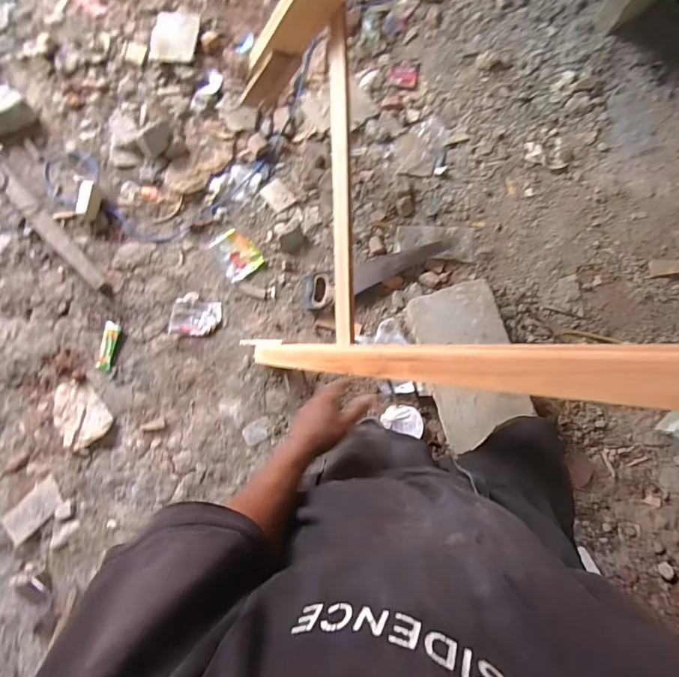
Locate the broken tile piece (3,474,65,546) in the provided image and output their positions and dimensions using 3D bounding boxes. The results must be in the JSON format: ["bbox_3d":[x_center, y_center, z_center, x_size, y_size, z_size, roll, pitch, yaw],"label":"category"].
[{"bbox_3d":[-0.948,0.536,1.342,0.100,0.020,0.210,44,87,7],"label":"broken tile piece"}]

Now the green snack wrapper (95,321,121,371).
[{"bbox_3d":[-0.747,0.025,1.398,0.049,0.012,0.158,10,84,4],"label":"green snack wrapper"}]

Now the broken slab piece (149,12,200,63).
[{"bbox_3d":[-0.576,-1.063,1.512,0.164,0.039,0.189,9,84,4],"label":"broken slab piece"}]

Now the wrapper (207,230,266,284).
[{"bbox_3d":[-0.345,-0.282,1.446,0.125,0.023,0.161,-37,83,-2],"label":"wrapper"}]

